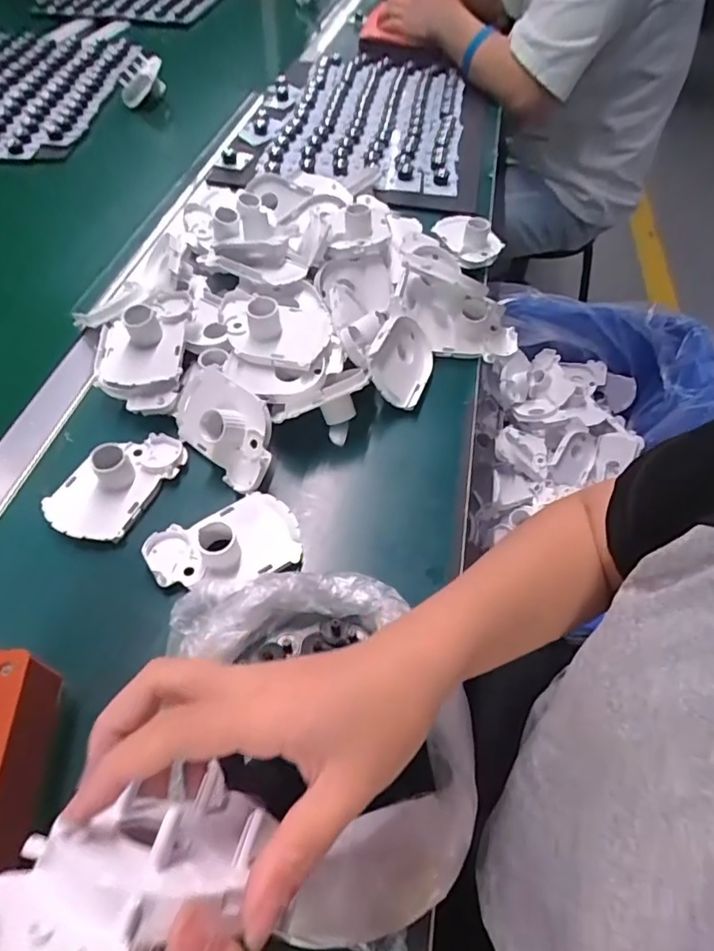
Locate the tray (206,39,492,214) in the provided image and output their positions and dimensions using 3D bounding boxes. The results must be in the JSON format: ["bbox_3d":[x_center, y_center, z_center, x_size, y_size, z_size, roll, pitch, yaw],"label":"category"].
[{"bbox_3d":[0.025,-0.570,0.838,0.381,0.073,0.493,9,54,4],"label":"tray"}]

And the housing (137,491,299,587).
[{"bbox_3d":[-0.093,0.048,0.373,0.101,0.033,0.066,-26,59,-20],"label":"housing"}]

